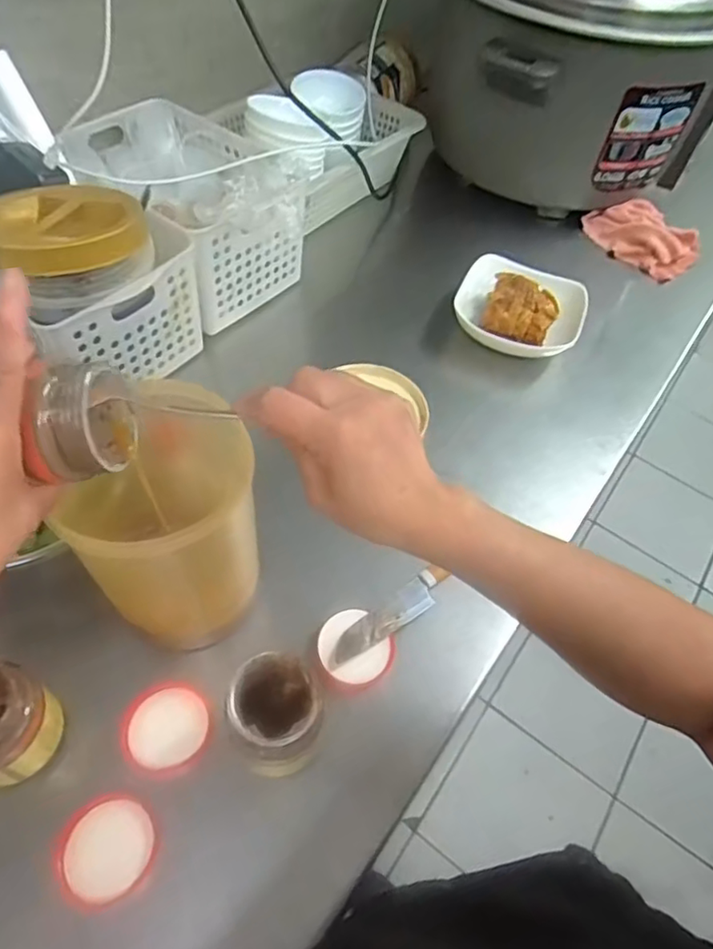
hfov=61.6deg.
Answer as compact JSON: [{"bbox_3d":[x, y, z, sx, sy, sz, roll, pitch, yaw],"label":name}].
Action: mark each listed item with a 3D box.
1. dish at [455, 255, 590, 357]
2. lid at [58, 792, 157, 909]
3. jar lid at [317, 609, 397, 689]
[{"bbox_3d":[0.194,-0.198,0.725,0.152,0.055,0.131,23,55,10],"label":"dish"},{"bbox_3d":[-0.169,0.255,0.408,0.060,0.011,0.060,-16,74,-30],"label":"lid"},{"bbox_3d":[-0.002,0.141,0.482,0.061,0.010,0.056,3,54,-4],"label":"jar lid"}]

